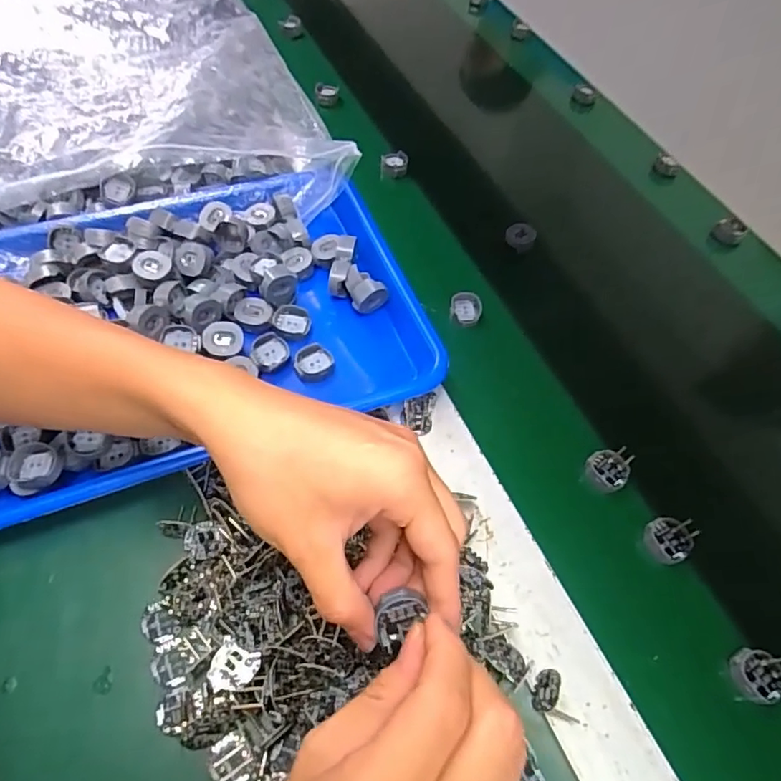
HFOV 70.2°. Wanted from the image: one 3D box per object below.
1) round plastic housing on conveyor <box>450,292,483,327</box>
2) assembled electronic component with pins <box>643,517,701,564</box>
[{"bbox_3d":[0.065,-0.069,0.478,0.027,0.015,0.027,2,58,-4],"label":"round plastic housing on conveyor"},{"bbox_3d":[0.189,0.099,0.374,0.027,0.023,0.028,2,58,-4],"label":"assembled electronic component with pins"}]

